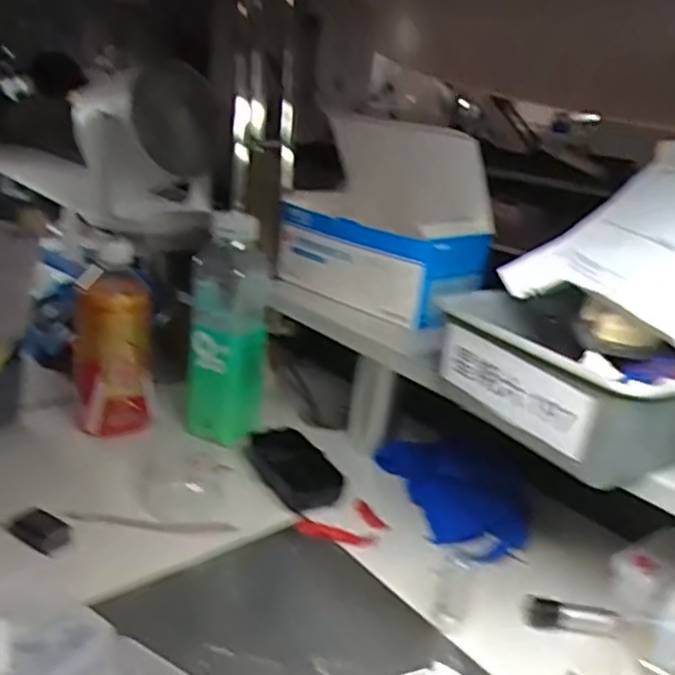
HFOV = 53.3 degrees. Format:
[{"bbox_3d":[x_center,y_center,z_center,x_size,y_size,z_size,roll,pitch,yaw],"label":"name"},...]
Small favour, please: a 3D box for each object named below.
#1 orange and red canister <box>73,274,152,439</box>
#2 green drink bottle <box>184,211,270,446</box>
[{"bbox_3d":[-0.205,0.022,0.613,0.069,0.141,0.067,-1,21,-20],"label":"orange and red canister"},{"bbox_3d":[-0.103,-0.006,0.635,0.077,0.202,0.074,3,20,-8],"label":"green drink bottle"}]

